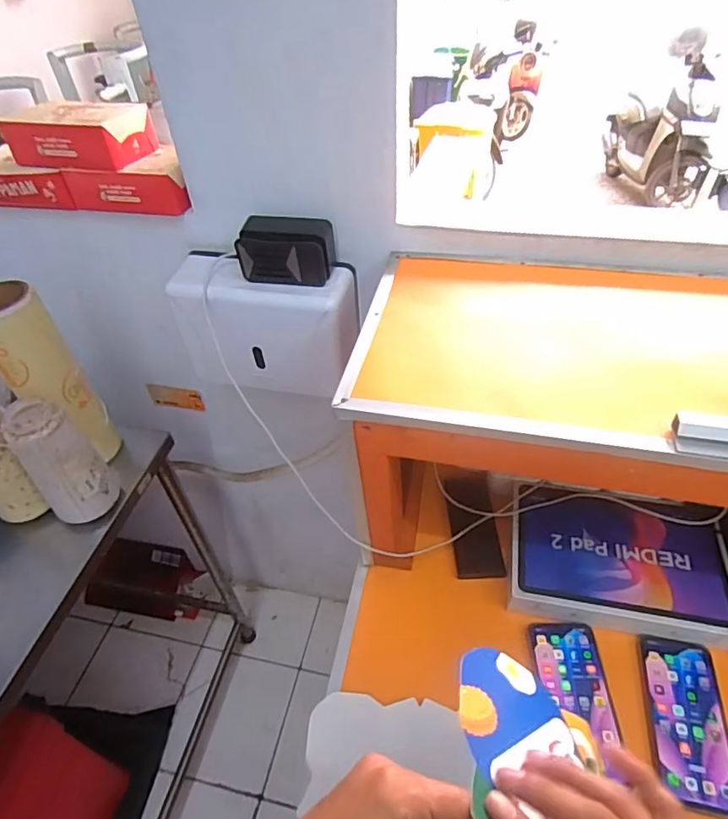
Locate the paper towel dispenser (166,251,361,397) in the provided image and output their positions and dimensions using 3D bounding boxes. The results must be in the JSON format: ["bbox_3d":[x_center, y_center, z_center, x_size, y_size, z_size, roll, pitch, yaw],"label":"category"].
[{"bbox_3d":[-0.147,-0.127,0.792,0.263,0.176,0.112,9,46,12],"label":"paper towel dispenser"}]

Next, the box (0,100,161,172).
[{"bbox_3d":[-0.414,-0.400,0.764,0.183,0.074,0.113,7,46,10],"label":"box"}]

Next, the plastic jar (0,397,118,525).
[{"bbox_3d":[-0.440,0.071,0.757,0.095,0.193,0.095,-36,53,-28],"label":"plastic jar"}]

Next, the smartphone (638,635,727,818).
[{"bbox_3d":[0.353,0.335,0.568,0.076,0.010,0.162,6,46,9],"label":"smartphone"}]

